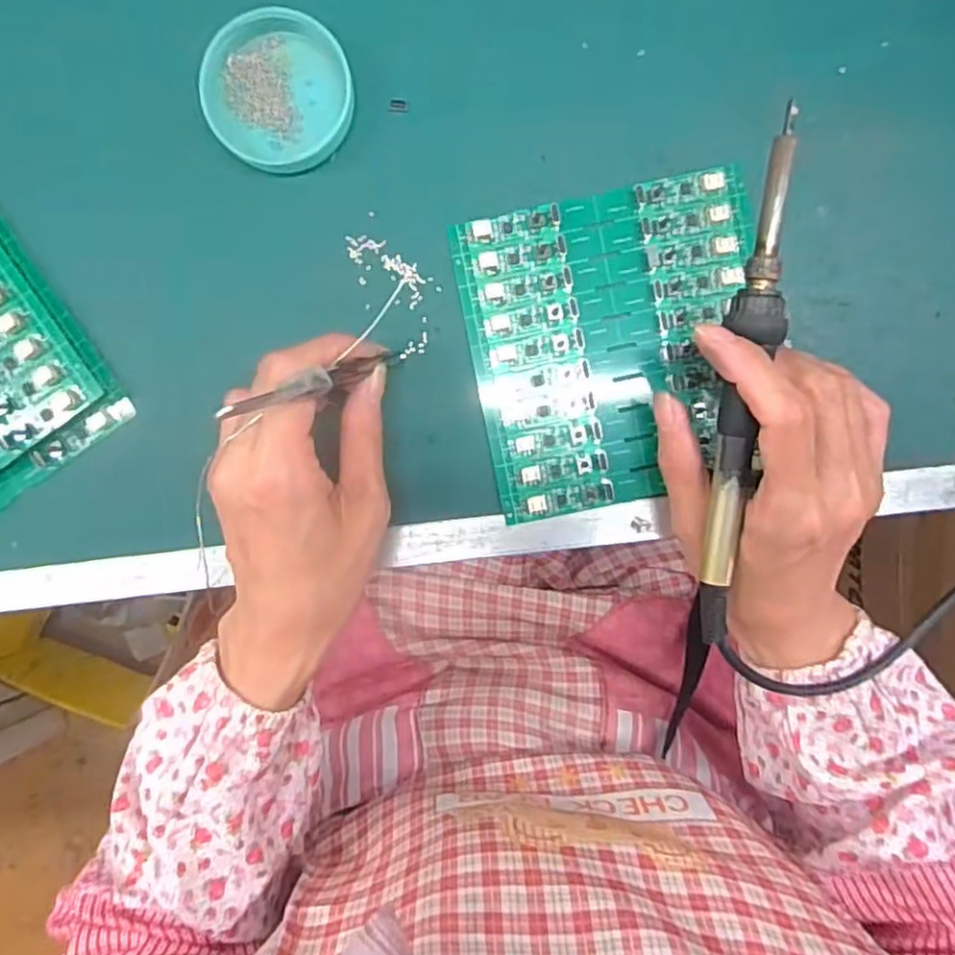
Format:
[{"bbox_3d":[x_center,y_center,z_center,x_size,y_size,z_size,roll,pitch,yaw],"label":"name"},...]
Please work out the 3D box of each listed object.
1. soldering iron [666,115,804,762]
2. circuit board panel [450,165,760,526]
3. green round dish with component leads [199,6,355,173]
[{"bbox_3d":[0.102,-0.007,0.273,0.018,0.013,0.252,6,103,2],"label":"soldering iron"},{"bbox_3d":[0.064,-0.058,0.312,0.130,0.005,0.138,-10,94,3],"label":"circuit board panel"},{"bbox_3d":[-0.087,-0.169,0.304,0.061,0.022,0.062,0,95,1],"label":"green round dish with component leads"}]

